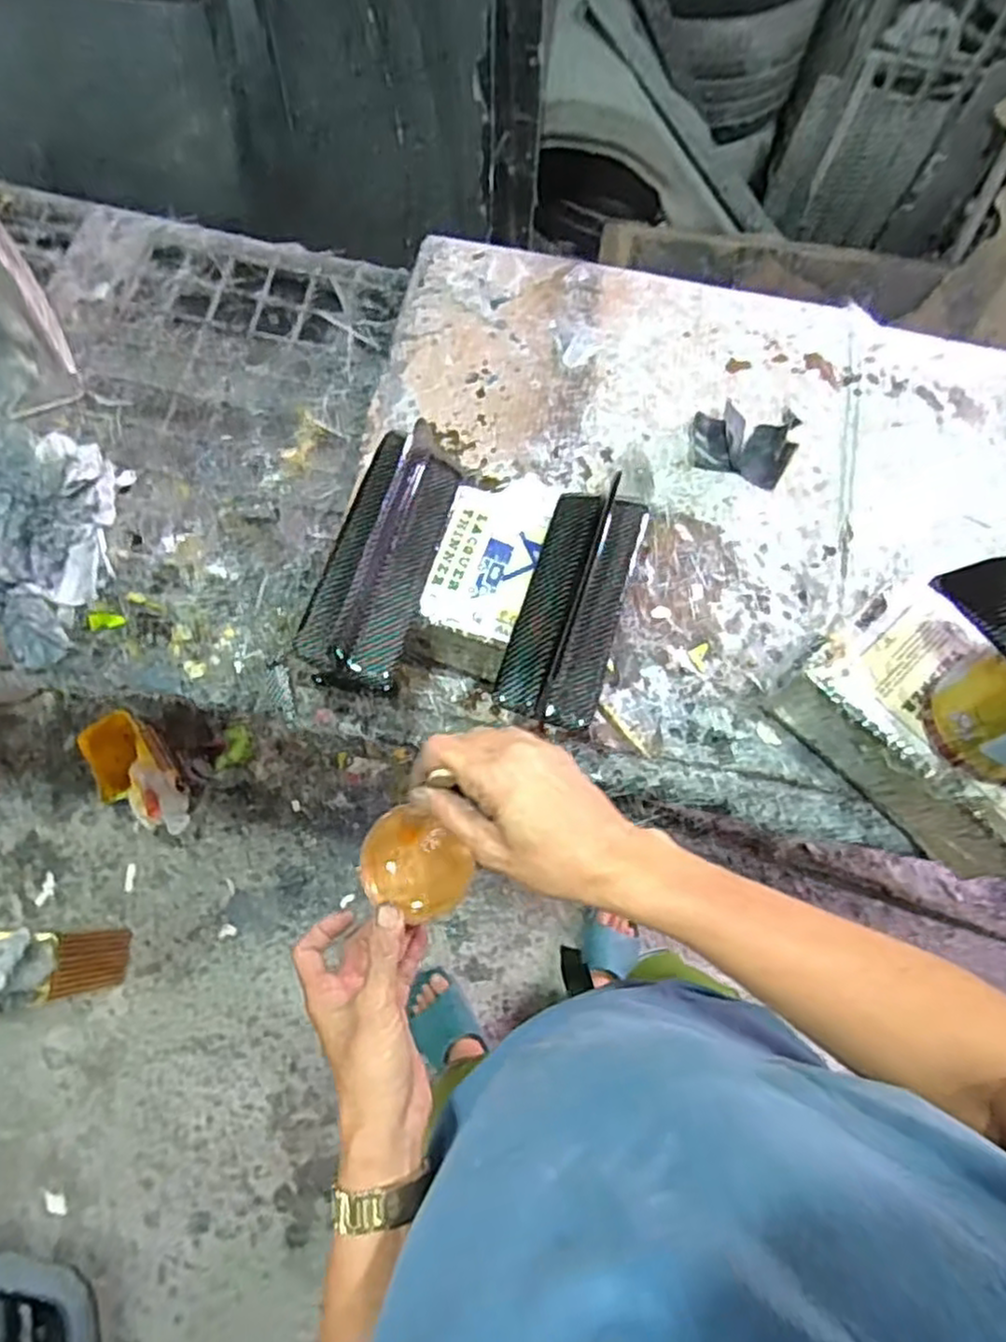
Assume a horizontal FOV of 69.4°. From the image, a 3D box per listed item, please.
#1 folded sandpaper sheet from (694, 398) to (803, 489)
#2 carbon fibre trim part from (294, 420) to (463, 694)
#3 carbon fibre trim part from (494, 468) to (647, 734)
[{"bbox_3d":[0.291,-0.286,0.867,0.124,0.035,0.113,21,73,5],"label":"folded sandpaper sheet"},{"bbox_3d":[-0.113,-0.114,0.692,0.089,0.044,0.274,14,72,3],"label":"carbon fibre trim part"},{"bbox_3d":[0.070,-0.071,0.681,0.094,0.056,0.243,17,73,3],"label":"carbon fibre trim part"}]

